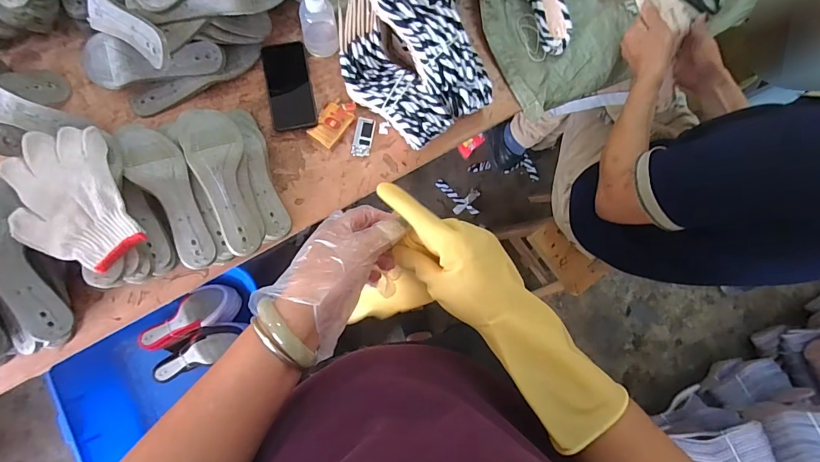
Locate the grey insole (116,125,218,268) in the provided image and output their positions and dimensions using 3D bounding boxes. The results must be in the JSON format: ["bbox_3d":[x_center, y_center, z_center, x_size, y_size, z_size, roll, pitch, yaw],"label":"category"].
[{"bbox_3d":[-0.361,-0.058,0.597,0.075,0.058,0.239,-23,100,-8],"label":"grey insole"}]

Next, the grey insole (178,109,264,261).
[{"bbox_3d":[-0.287,-0.089,0.600,0.087,0.066,0.248,-23,85,-8],"label":"grey insole"}]

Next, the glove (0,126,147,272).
[{"bbox_3d":[-0.464,-0.041,0.527,0.134,0.029,0.194,-22,85,-8],"label":"glove"}]

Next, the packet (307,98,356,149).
[{"bbox_3d":[-0.138,-0.196,0.696,0.056,0.021,0.092,35,81,0],"label":"packet"}]

